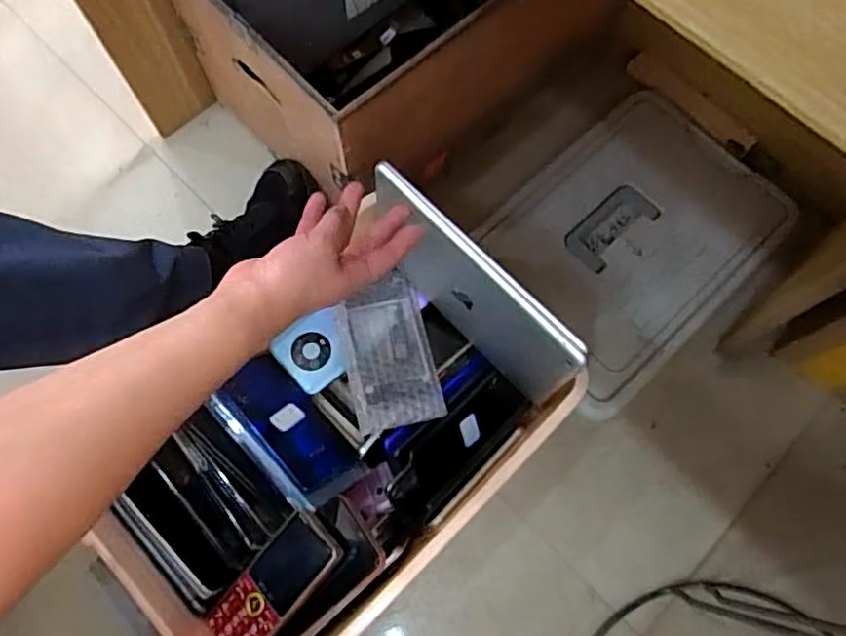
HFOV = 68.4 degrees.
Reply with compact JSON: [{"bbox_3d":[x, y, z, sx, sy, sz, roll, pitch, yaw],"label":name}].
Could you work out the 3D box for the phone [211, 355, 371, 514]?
[{"bbox_3d":[-0.130,0.107,0.602,0.160,0.009,0.083,42,41,17],"label":"phone"}]

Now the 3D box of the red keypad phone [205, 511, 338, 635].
[{"bbox_3d":[-0.129,0.229,0.529,0.051,0.010,0.125,40,86,24],"label":"red keypad phone"}]

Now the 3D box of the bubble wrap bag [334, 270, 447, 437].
[{"bbox_3d":[-0.037,0.034,0.631,0.086,0.015,0.151,-13,72,-5],"label":"bubble wrap bag"}]

